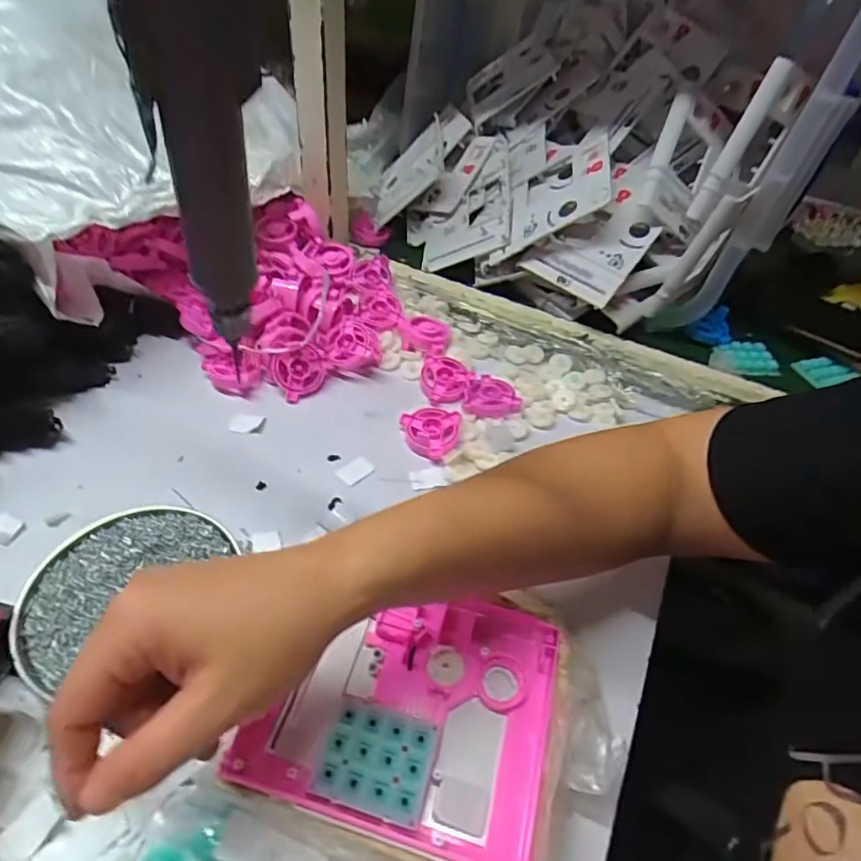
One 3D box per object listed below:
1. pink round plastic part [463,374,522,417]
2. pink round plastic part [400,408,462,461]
[{"bbox_3d":[0.061,-0.032,0.532,0.050,0.014,0.051,3,48,-4],"label":"pink round plastic part"},{"bbox_3d":[-0.002,0.002,0.498,0.053,0.016,0.047,11,48,4],"label":"pink round plastic part"}]

